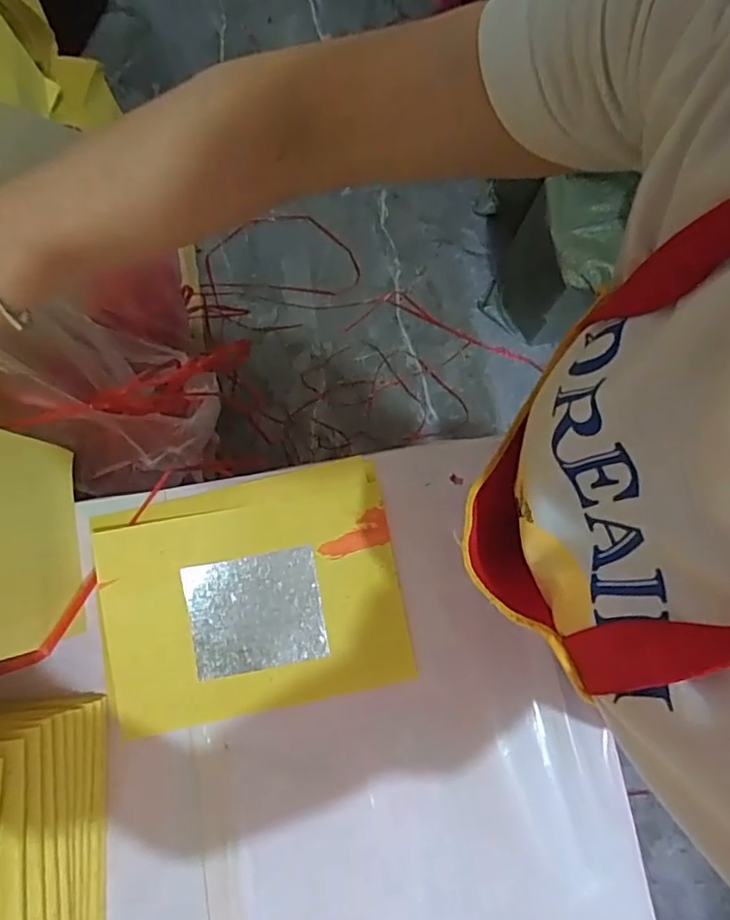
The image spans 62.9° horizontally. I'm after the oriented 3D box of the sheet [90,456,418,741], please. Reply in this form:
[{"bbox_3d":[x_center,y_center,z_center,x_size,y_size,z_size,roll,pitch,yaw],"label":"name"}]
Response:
[{"bbox_3d":[-0.087,0.104,0.467,0.223,0.032,0.175,-11,79,-3],"label":"sheet"}]

